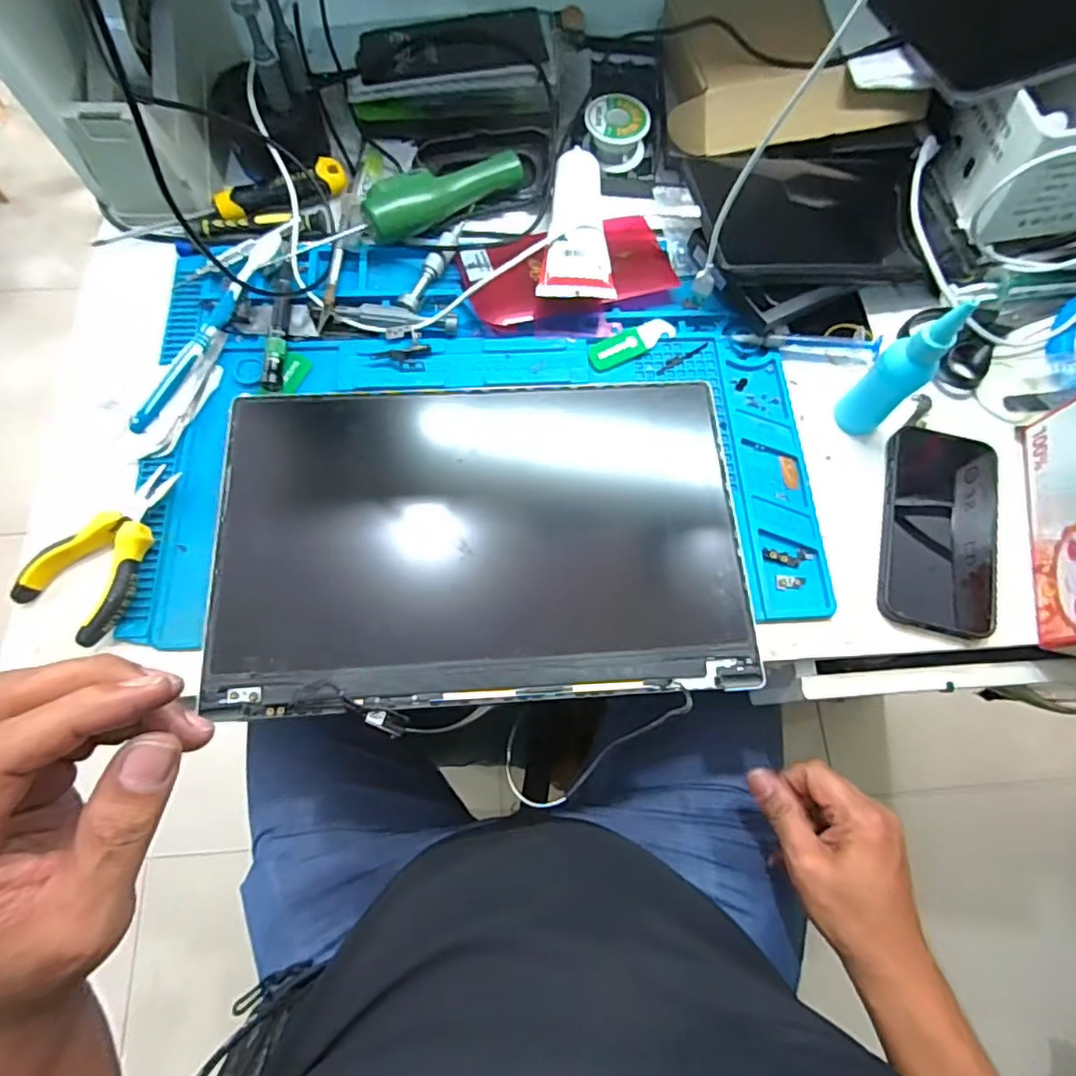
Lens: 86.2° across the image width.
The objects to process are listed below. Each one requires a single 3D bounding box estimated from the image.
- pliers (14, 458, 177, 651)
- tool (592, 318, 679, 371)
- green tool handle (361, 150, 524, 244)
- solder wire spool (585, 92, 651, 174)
[{"bbox_3d":[-0.280,0.005,0.380,0.071,0.019,0.117,32,74,9],"label":"pliers"},{"bbox_3d":[0.074,-0.153,0.454,0.073,0.008,0.022,-26,74,-10],"label":"tool"},{"bbox_3d":[-0.077,-0.283,0.463,0.135,0.030,0.034,-34,76,-12],"label":"green tool handle"},{"bbox_3d":[0.068,-0.351,0.498,0.053,0.031,0.051,0,72,-1],"label":"solder wire spool"}]

